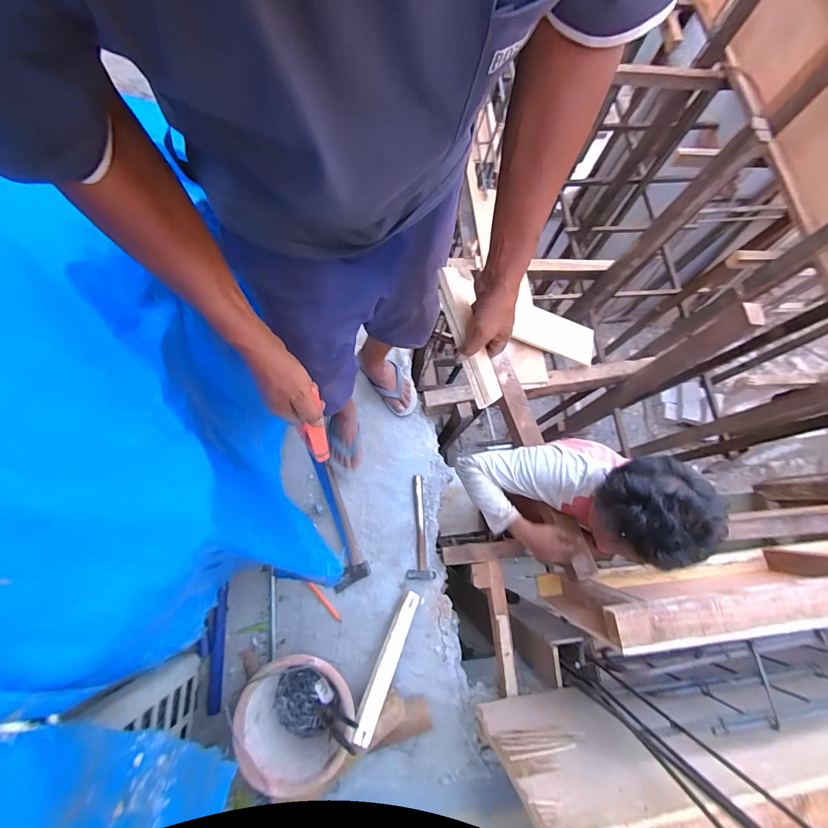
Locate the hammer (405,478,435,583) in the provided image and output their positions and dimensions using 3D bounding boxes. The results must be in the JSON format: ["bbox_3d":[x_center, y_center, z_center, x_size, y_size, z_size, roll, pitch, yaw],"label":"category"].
[{"bbox_3d":[0.022,0.327,1.076,0.075,0.023,0.287,3,74,-4],"label":"hammer"}]

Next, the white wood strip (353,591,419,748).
[{"bbox_3d":[-0.062,0.607,0.908,0.047,0.029,0.325,22,51,6],"label":"white wood strip"}]

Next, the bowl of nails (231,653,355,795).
[{"bbox_3d":[-0.261,0.695,0.868,0.244,0.163,0.244,1,74,-4],"label":"bowl of nails"}]

